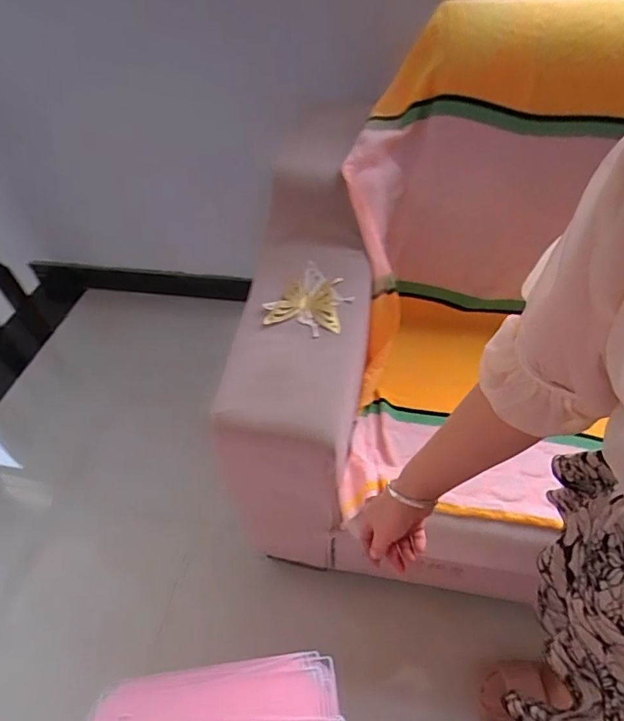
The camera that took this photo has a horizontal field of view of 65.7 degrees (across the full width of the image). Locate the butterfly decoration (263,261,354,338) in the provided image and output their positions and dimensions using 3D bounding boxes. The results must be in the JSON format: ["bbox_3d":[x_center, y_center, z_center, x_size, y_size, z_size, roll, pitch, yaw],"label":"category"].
[{"bbox_3d":[0.001,-0.110,0.867,0.132,0.031,0.138,17,53,17],"label":"butterfly decoration"}]

